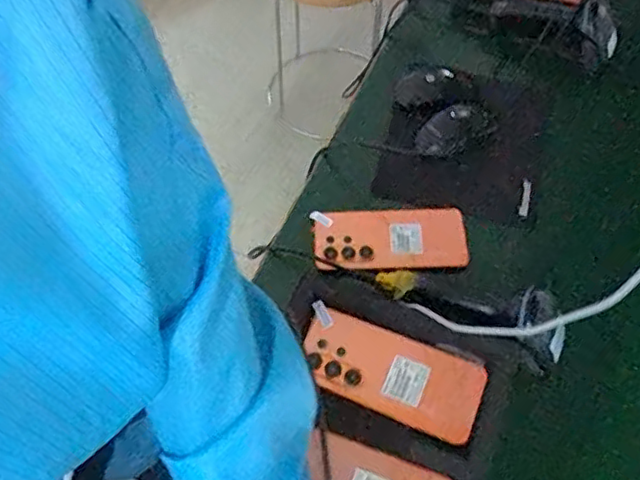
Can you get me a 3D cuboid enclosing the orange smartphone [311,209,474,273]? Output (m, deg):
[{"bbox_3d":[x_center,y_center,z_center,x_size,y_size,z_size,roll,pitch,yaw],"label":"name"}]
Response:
[{"bbox_3d":[0.076,0.002,0.687,0.168,0.016,0.084,1,58,1],"label":"orange smartphone"}]

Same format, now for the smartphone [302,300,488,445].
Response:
[{"bbox_3d":[0.062,0.121,0.569,0.170,0.006,0.074,22,61,14],"label":"smartphone"}]

